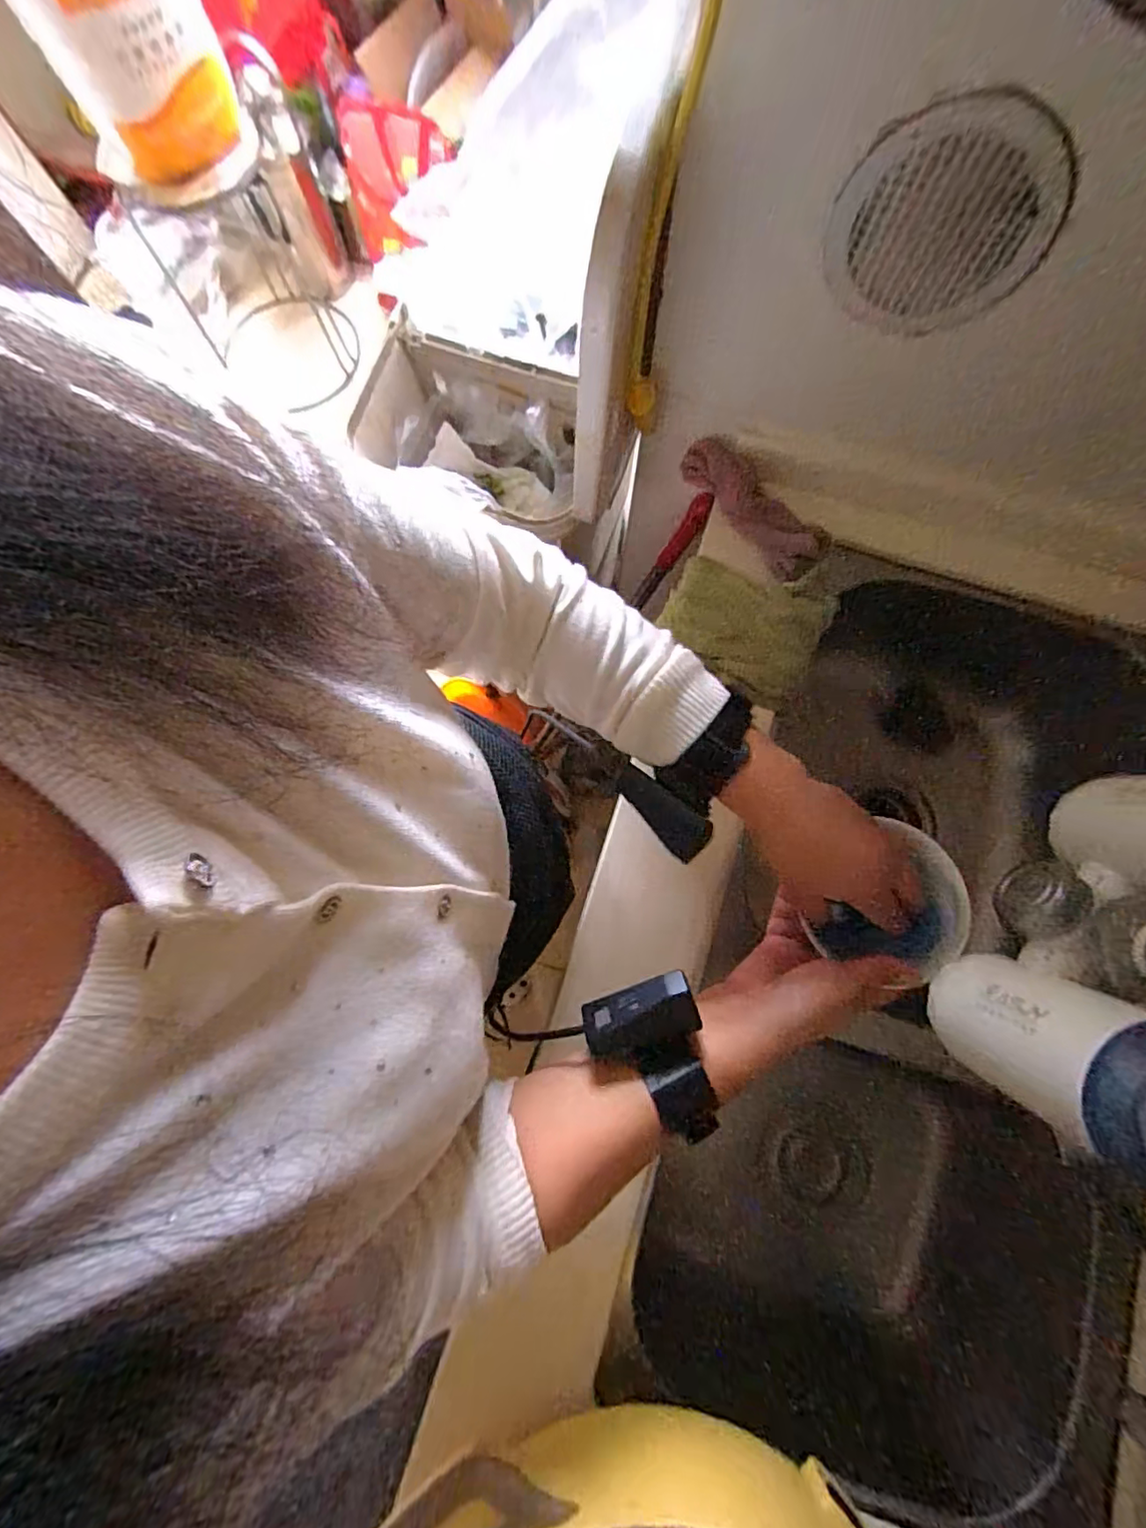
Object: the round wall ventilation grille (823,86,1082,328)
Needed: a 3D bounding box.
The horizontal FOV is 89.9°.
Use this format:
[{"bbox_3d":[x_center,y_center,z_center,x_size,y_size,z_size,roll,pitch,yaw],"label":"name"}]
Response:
[{"bbox_3d":[0.220,-0.320,0.344,0.120,0.114,0.015,21,80,3],"label":"round wall ventilation grille"}]

